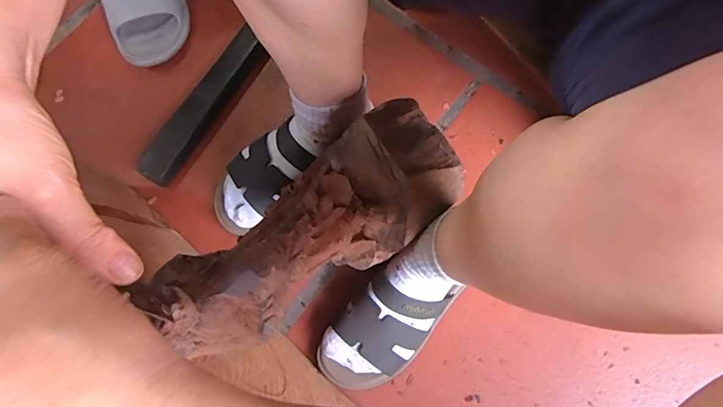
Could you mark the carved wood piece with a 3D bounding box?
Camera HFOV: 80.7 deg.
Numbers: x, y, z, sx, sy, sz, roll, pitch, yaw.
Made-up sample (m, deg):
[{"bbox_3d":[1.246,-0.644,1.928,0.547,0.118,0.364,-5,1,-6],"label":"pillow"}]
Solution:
[{"bbox_3d":[-0.029,0.013,0.357,0.111,0.086,0.304,45,49,10],"label":"carved wood piece"}]

